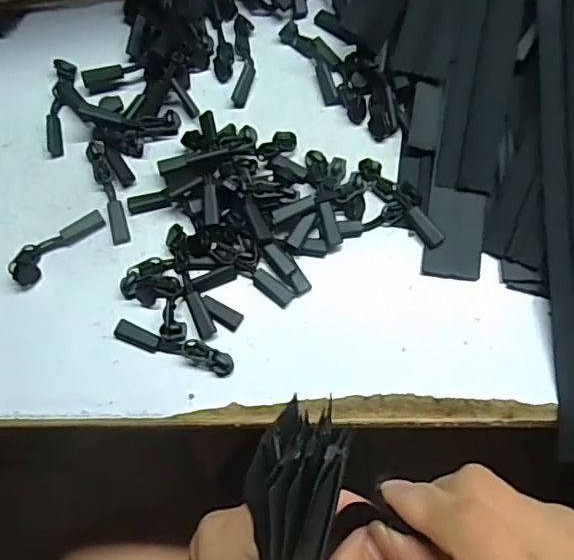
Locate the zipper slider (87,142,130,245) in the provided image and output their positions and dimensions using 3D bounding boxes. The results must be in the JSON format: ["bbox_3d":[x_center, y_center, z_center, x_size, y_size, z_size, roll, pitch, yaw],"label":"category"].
[{"bbox_3d":[-0.100,-0.049,0.322,0.011,0.006,0.062,-18,74,-6],"label":"zipper slider"}]

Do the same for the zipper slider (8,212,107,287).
[{"bbox_3d":[-0.125,-0.020,0.311,0.055,0.007,0.017,-44,78,-12],"label":"zipper slider"}]

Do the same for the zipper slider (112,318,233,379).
[{"bbox_3d":[-0.057,0.034,0.294,0.063,0.007,0.012,19,74,6],"label":"zipper slider"}]

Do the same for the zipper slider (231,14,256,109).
[{"bbox_3d":[-0.026,-0.134,0.348,0.013,0.007,0.063,0,73,0],"label":"zipper slider"}]

